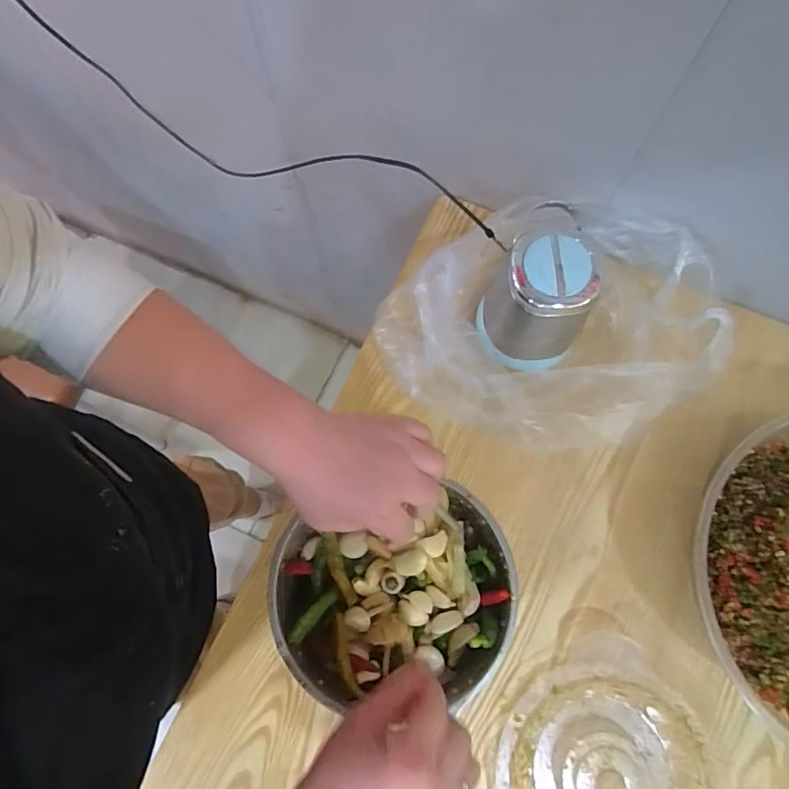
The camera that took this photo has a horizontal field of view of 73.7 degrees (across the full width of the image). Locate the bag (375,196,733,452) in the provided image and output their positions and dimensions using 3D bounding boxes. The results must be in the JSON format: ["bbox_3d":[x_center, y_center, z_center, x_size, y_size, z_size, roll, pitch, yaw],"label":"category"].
[{"bbox_3d":[0.154,-0.078,0.536,0.306,0.111,0.250,20,76,6],"label":"bag"}]

